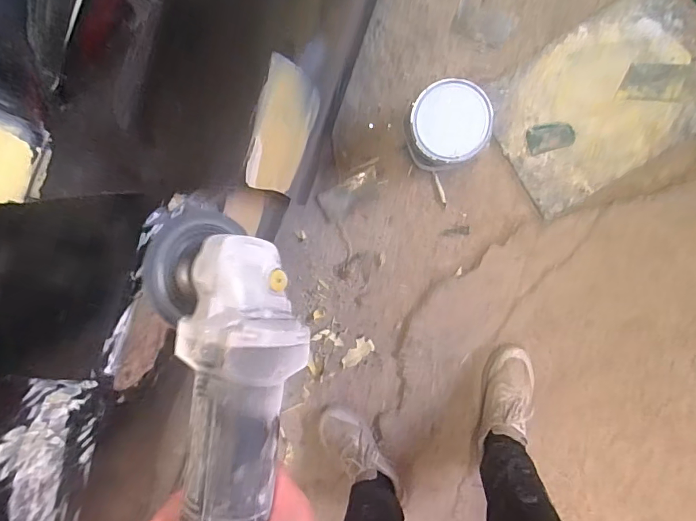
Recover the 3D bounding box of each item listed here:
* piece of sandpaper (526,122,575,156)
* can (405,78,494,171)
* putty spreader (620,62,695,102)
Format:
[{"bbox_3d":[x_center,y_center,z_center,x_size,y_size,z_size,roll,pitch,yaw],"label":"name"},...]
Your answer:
[{"bbox_3d":[0.443,-0.270,0.967,0.094,0.012,0.060,-14,94,5],"label":"piece of sandpaper"},{"bbox_3d":[0.202,-0.268,0.909,0.153,0.169,0.149,0,95,4],"label":"can"},{"bbox_3d":[0.644,-0.376,0.929,0.132,0.007,0.073,4,95,4],"label":"putty spreader"}]

